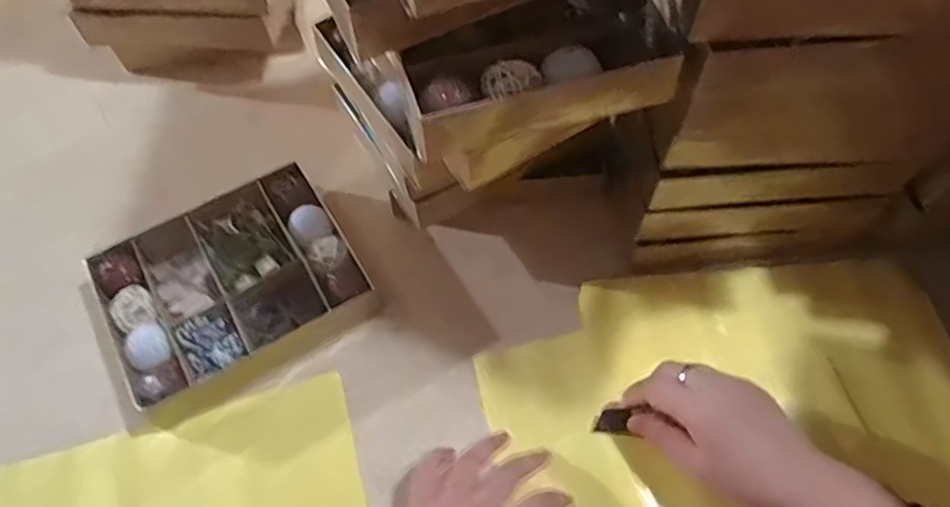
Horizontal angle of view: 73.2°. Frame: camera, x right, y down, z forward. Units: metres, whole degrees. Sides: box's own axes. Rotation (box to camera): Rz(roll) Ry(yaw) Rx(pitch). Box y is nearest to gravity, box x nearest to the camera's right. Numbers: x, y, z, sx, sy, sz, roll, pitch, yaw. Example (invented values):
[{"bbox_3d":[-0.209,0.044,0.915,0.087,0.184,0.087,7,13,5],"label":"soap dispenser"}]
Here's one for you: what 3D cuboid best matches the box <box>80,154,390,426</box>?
[{"bbox_3d":[-0.211,0.029,0.557,0.206,0.036,0.173,-30,63,-14],"label":"box"}]

